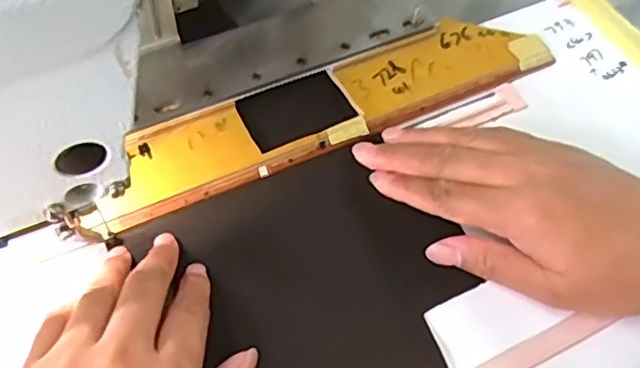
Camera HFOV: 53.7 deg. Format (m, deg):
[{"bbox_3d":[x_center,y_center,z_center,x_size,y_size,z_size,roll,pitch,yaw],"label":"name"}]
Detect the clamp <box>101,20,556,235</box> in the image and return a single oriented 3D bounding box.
[{"bbox_3d":[0.009,-0.047,0.379,0.278,0.011,0.052,-22,59,-16],"label":"clamp"}]

